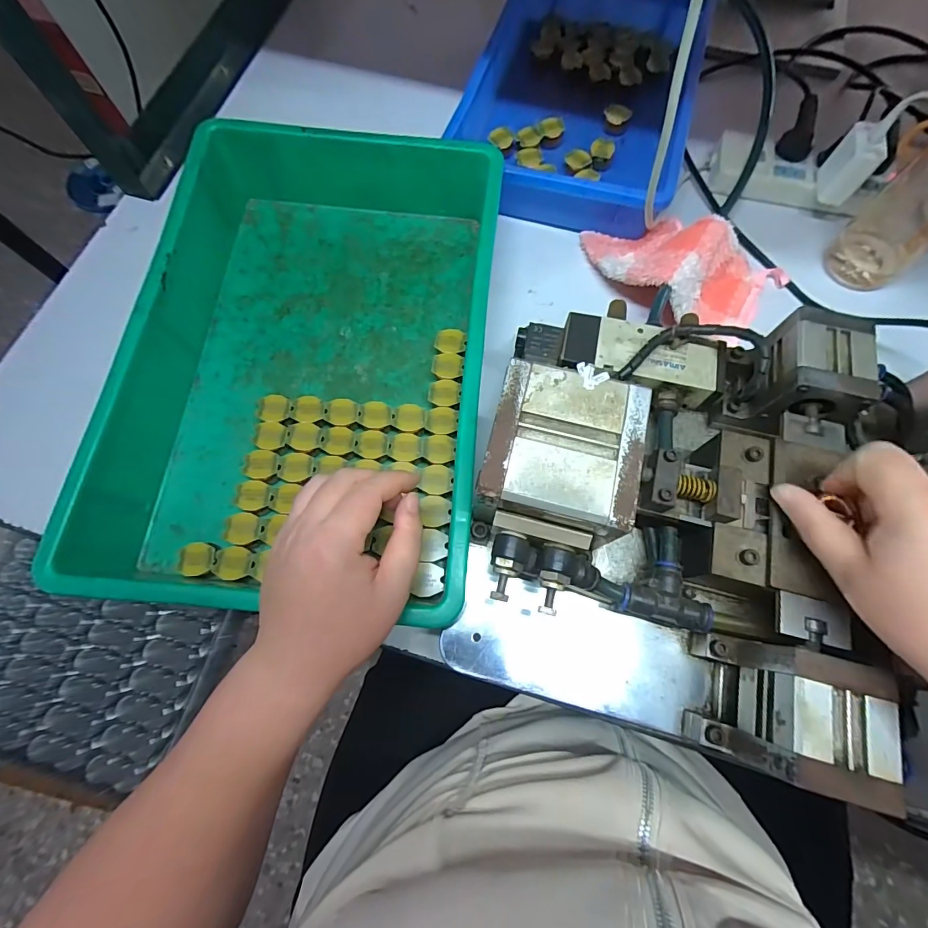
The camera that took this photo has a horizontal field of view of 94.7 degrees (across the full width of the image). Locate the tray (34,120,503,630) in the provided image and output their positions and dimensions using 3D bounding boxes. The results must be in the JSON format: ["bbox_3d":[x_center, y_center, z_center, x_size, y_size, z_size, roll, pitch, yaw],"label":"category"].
[{"bbox_3d":[-0.125,-0.104,0.382,0.280,0.089,0.427,3,73,1],"label":"tray"}]

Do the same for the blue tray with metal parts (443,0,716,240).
[{"bbox_3d":[0.142,-0.448,0.503,0.240,0.051,0.400,16,73,5],"label":"blue tray with metal parts"}]

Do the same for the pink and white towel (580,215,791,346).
[{"bbox_3d":[0.221,-0.207,0.436,0.201,0.055,0.130,33,75,10],"label":"pink and white towel"}]

